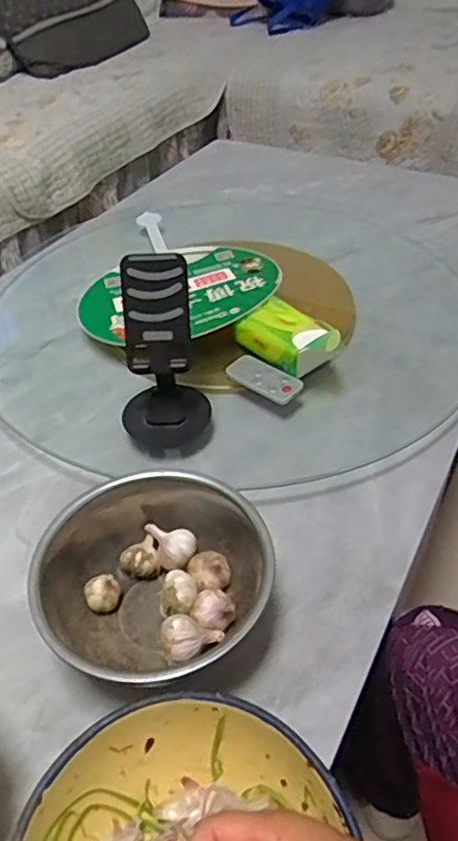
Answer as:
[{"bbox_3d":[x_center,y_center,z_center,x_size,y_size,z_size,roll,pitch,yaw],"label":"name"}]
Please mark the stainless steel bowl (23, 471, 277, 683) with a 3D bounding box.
[{"bbox_3d":[-0.066,0.127,0.486,0.167,0.074,0.173,-2,44,2],"label":"stainless steel bowl"}]

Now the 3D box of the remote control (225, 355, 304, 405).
[{"bbox_3d":[0.039,-0.049,0.681,0.082,0.009,0.038,33,58,26],"label":"remote control"}]

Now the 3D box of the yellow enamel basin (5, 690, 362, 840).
[{"bbox_3d":[-0.028,0.262,0.345,0.181,0.072,0.178,-2,44,2],"label":"yellow enamel basin"}]

